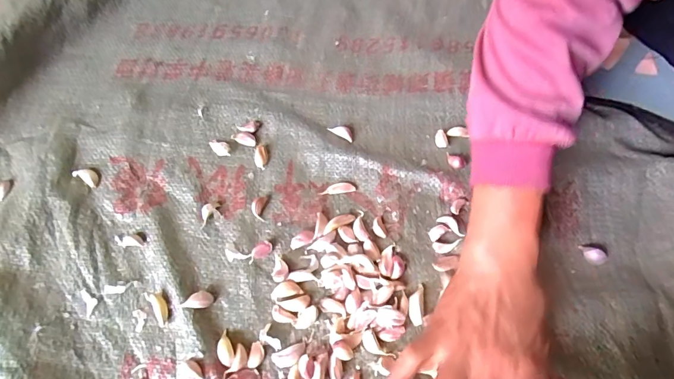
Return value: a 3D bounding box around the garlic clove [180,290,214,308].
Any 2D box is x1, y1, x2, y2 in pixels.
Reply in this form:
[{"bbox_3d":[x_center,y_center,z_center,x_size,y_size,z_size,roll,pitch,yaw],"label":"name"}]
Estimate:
[{"bbox_3d":[-0.116,0.093,0.343,0.024,0.012,0.014,-10,64,-6],"label":"garlic clove"}]

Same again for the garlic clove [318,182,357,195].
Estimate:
[{"bbox_3d":[0.000,-0.002,0.398,0.035,0.006,0.012,-6,64,-4],"label":"garlic clove"}]

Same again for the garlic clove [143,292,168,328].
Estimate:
[{"bbox_3d":[-0.147,0.098,0.341,0.012,0.009,0.030,-26,80,-13],"label":"garlic clove"}]

